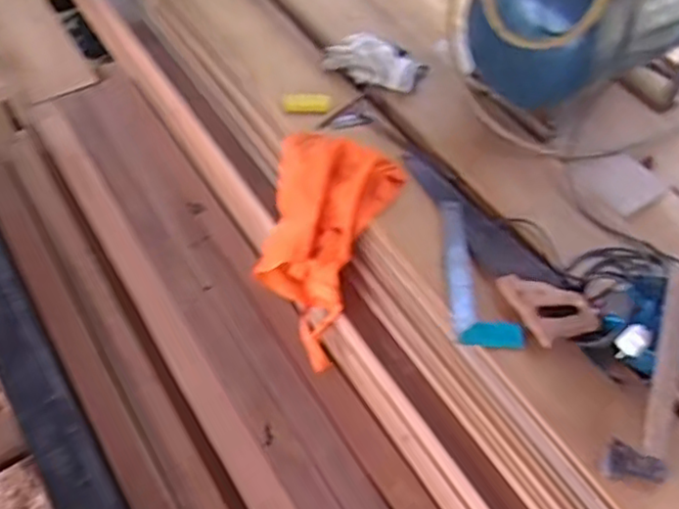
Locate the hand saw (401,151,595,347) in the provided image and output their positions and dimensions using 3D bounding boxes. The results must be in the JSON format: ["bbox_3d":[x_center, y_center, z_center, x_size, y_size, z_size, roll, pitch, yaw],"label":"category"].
[{"bbox_3d":[0.278,-0.046,1.254,0.119,0.048,0.483,-19,56,-20],"label":"hand saw"}]

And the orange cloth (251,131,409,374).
[{"bbox_3d":[-0.023,-0.031,1.374,0.243,0.294,0.391,5,53,2],"label":"orange cloth"}]

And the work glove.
[{"bbox_3d":[0.076,-0.431,1.556,0.223,0.075,0.094,27,57,17],"label":"work glove"}]

